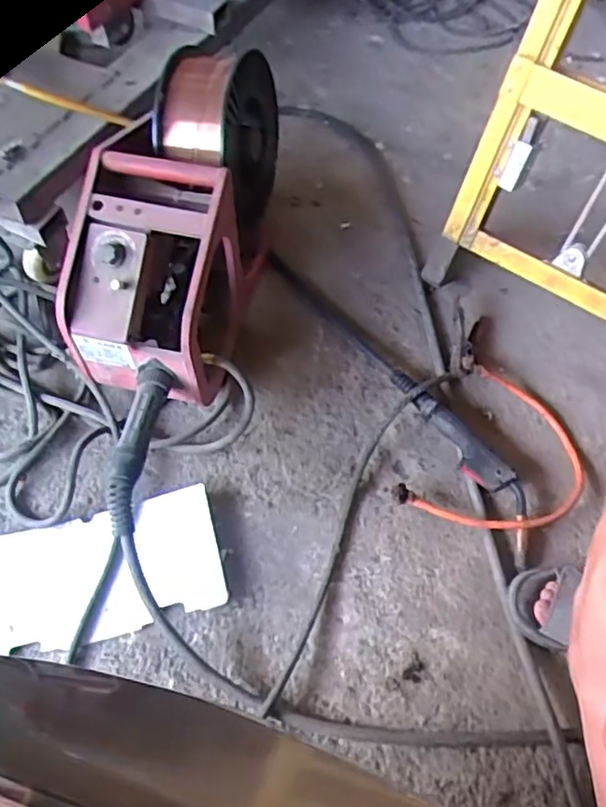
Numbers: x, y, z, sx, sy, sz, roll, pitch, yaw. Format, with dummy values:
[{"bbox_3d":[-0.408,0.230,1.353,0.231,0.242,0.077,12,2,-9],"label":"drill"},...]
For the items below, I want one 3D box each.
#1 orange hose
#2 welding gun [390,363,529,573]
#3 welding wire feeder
[{"bbox_3d":[0.303,0.085,0.943,0.221,0.042,0.292,31,63,16],"label":"orange hose"},{"bbox_3d":[0.254,0.075,0.951,0.072,0.048,0.349,-23,62,-15],"label":"welding gun"},{"bbox_3d":[-0.185,-0.261,0.983,0.214,0.324,0.502,9,59,3],"label":"welding wire feeder"}]

